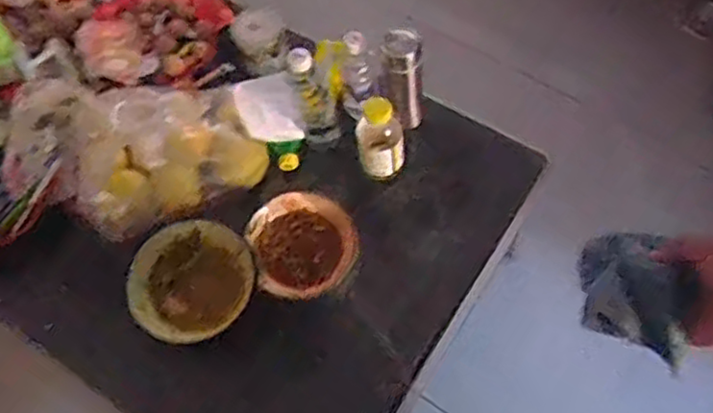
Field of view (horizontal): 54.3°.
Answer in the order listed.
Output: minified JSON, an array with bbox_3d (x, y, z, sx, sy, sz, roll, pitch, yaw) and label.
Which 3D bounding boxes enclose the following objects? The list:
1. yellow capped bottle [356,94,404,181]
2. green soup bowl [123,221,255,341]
[{"bbox_3d":[0.037,-0.101,1.053,0.059,0.146,0.059,-1,65,3],"label":"yellow capped bottle"},{"bbox_3d":[-0.241,0.112,1.028,0.168,0.058,0.179,-1,65,3],"label":"green soup bowl"}]

